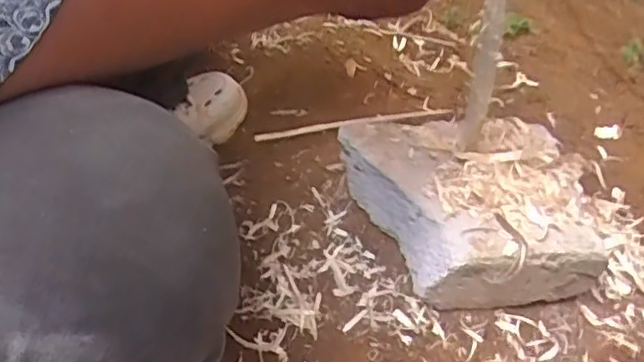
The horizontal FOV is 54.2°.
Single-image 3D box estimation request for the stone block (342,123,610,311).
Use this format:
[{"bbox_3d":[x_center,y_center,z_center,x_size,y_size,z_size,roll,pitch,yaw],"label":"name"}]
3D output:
[{"bbox_3d":[0.145,0.029,0.624,0.233,0.100,0.205,-1,44,0],"label":"stone block"}]

